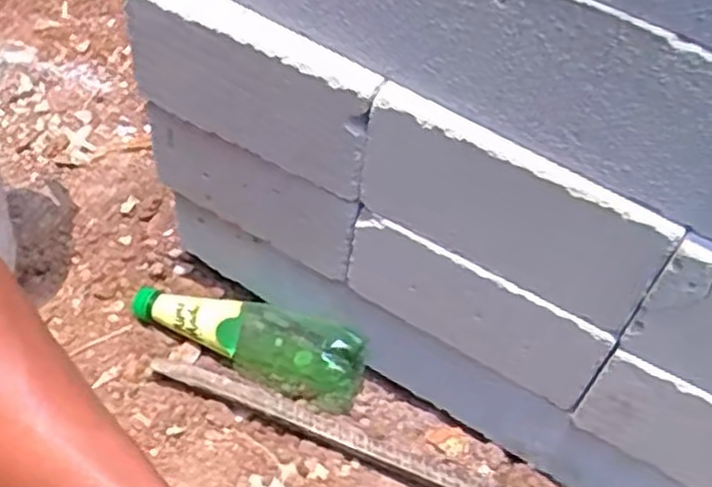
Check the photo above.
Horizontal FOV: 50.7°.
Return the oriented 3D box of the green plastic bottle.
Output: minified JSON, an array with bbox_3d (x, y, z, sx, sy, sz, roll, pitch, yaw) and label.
[{"bbox_3d":[-0.101,0.071,0.675,0.230,0.061,0.063,23,51,15],"label":"green plastic bottle"}]

